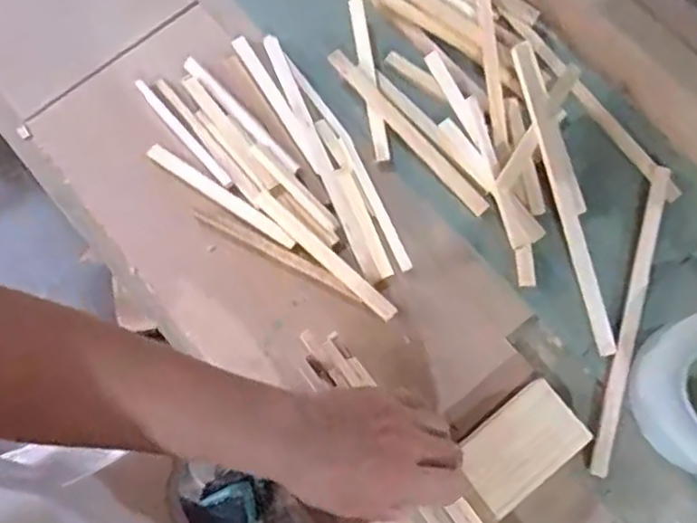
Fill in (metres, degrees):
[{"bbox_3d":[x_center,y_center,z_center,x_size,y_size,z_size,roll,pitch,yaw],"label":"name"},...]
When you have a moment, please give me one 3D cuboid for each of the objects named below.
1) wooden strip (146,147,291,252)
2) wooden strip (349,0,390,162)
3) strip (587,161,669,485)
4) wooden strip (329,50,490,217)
[{"bbox_3d":[-0.119,-0.061,0.633,0.163,0.005,0.017,34,80,8],"label":"wooden strip"},{"bbox_3d":[0.019,-0.176,0.653,0.015,0.007,0.166,-9,77,-1],"label":"wooden strip"},{"bbox_3d":[0.250,0.047,0.603,0.016,0.012,0.283,17,78,5],"label":"strip"},{"bbox_3d":[0.056,-0.122,0.640,0.019,0.015,0.205,-42,80,-8],"label":"wooden strip"}]

